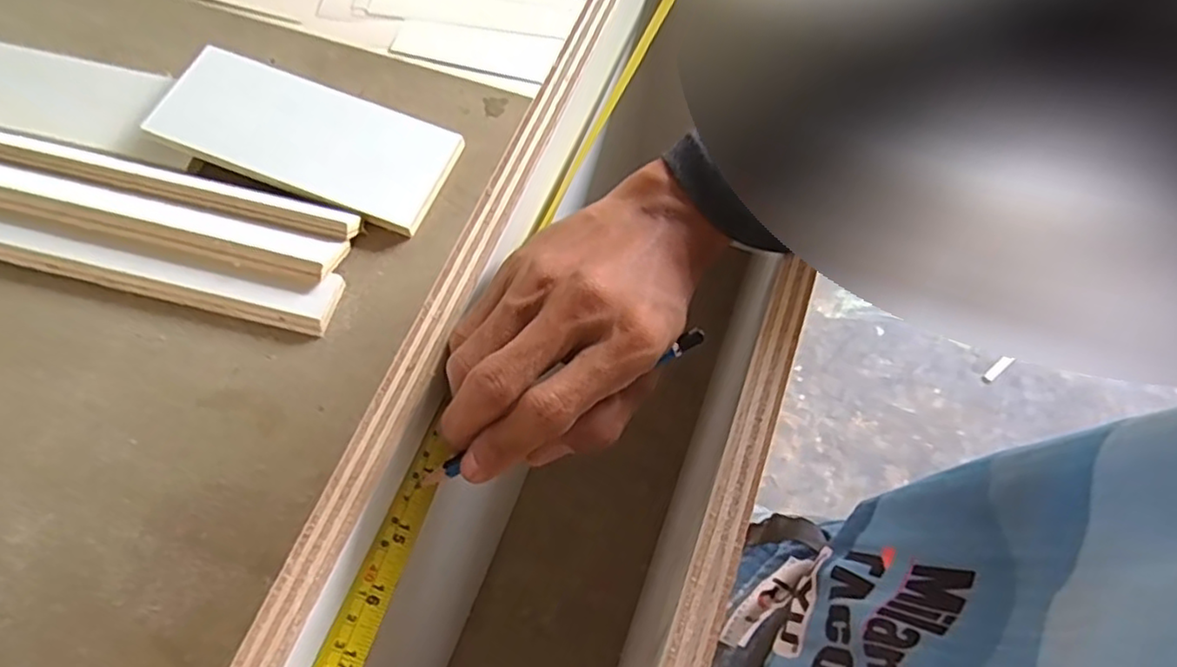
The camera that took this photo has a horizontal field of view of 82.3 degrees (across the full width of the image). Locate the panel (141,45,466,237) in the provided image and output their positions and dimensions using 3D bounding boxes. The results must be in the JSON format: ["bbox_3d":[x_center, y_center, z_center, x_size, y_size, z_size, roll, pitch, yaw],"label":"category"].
[{"bbox_3d":[-0.297,-0.209,0.708,0.302,0.011,0.126,21,72,2],"label":"panel"}]

